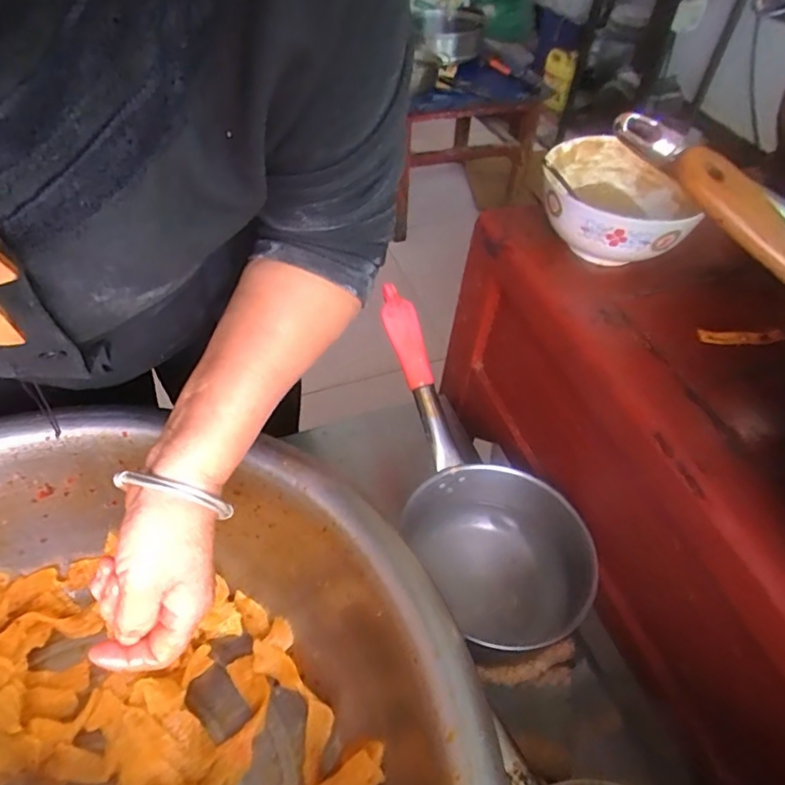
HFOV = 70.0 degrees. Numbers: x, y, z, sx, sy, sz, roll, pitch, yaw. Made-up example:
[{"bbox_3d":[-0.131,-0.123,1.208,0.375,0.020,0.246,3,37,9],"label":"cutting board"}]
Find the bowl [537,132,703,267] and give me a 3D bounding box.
[{"bbox_3d":[0.185,-0.156,0.466,0.122,0.061,0.137,14,52,10],"label":"bowl"}]

